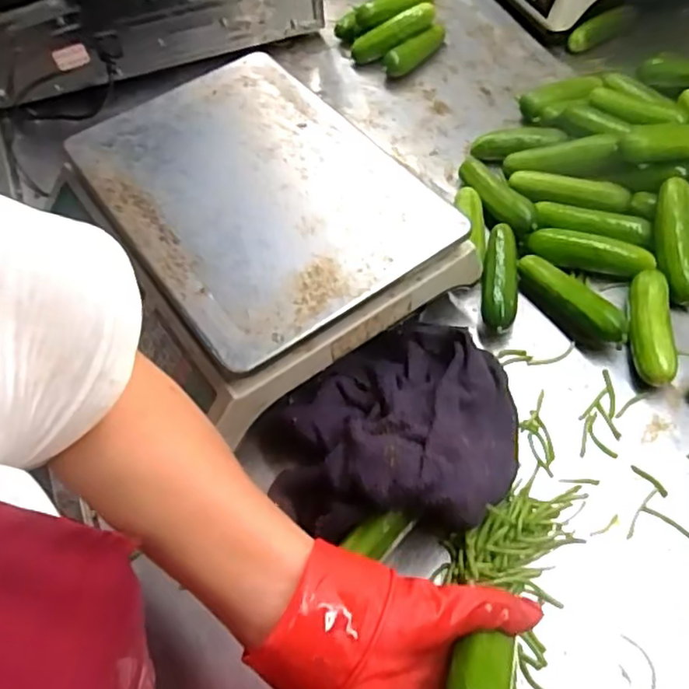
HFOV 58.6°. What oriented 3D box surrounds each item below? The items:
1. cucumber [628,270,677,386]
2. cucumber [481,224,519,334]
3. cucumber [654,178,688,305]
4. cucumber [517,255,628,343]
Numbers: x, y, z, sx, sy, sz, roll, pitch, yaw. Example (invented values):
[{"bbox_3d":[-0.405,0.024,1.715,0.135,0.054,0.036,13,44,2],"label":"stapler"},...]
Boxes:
[{"bbox_3d":[0.268,-0.016,0.545,0.037,0.036,0.115,7,57,9],"label":"cucumber"},{"bbox_3d":[0.144,-0.061,0.572,0.031,0.030,0.116,4,56,7],"label":"cucumber"},{"bbox_3d":[0.310,-0.099,0.568,0.039,0.030,0.118,1,74,5],"label":"cucumber"},{"bbox_3d":[0.204,-0.040,0.557,0.027,0.035,0.115,-32,59,-16],"label":"cucumber"}]

